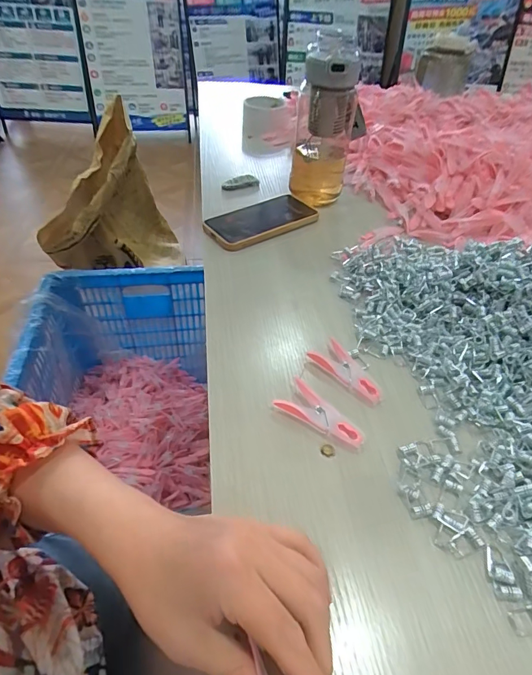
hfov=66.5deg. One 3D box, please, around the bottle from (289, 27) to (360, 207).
[{"bbox_3d":[0.079,-0.302,0.581,0.084,0.198,0.079,5,47,13],"label":"bottle"}]

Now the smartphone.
[{"bbox_3d":[-0.005,-0.169,0.577,0.165,0.015,0.082,-26,52,-27],"label":"smartphone"}]

